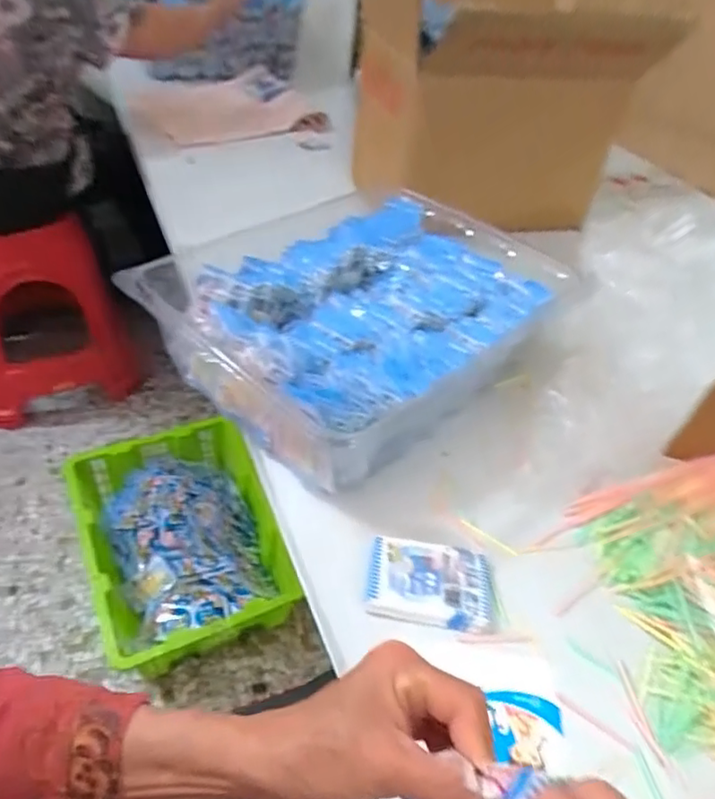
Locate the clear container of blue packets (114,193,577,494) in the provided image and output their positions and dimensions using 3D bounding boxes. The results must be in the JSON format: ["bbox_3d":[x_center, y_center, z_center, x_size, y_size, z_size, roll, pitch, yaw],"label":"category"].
[{"bbox_3d":[0.007,-0.090,0.706,0.452,0.128,0.307,-25,52,-30],"label":"clear container of blue packets"}]

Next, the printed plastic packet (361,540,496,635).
[{"bbox_3d":[0.065,0.166,0.533,0.110,0.022,0.076,6,43,-1],"label":"printed plastic packet"}]

